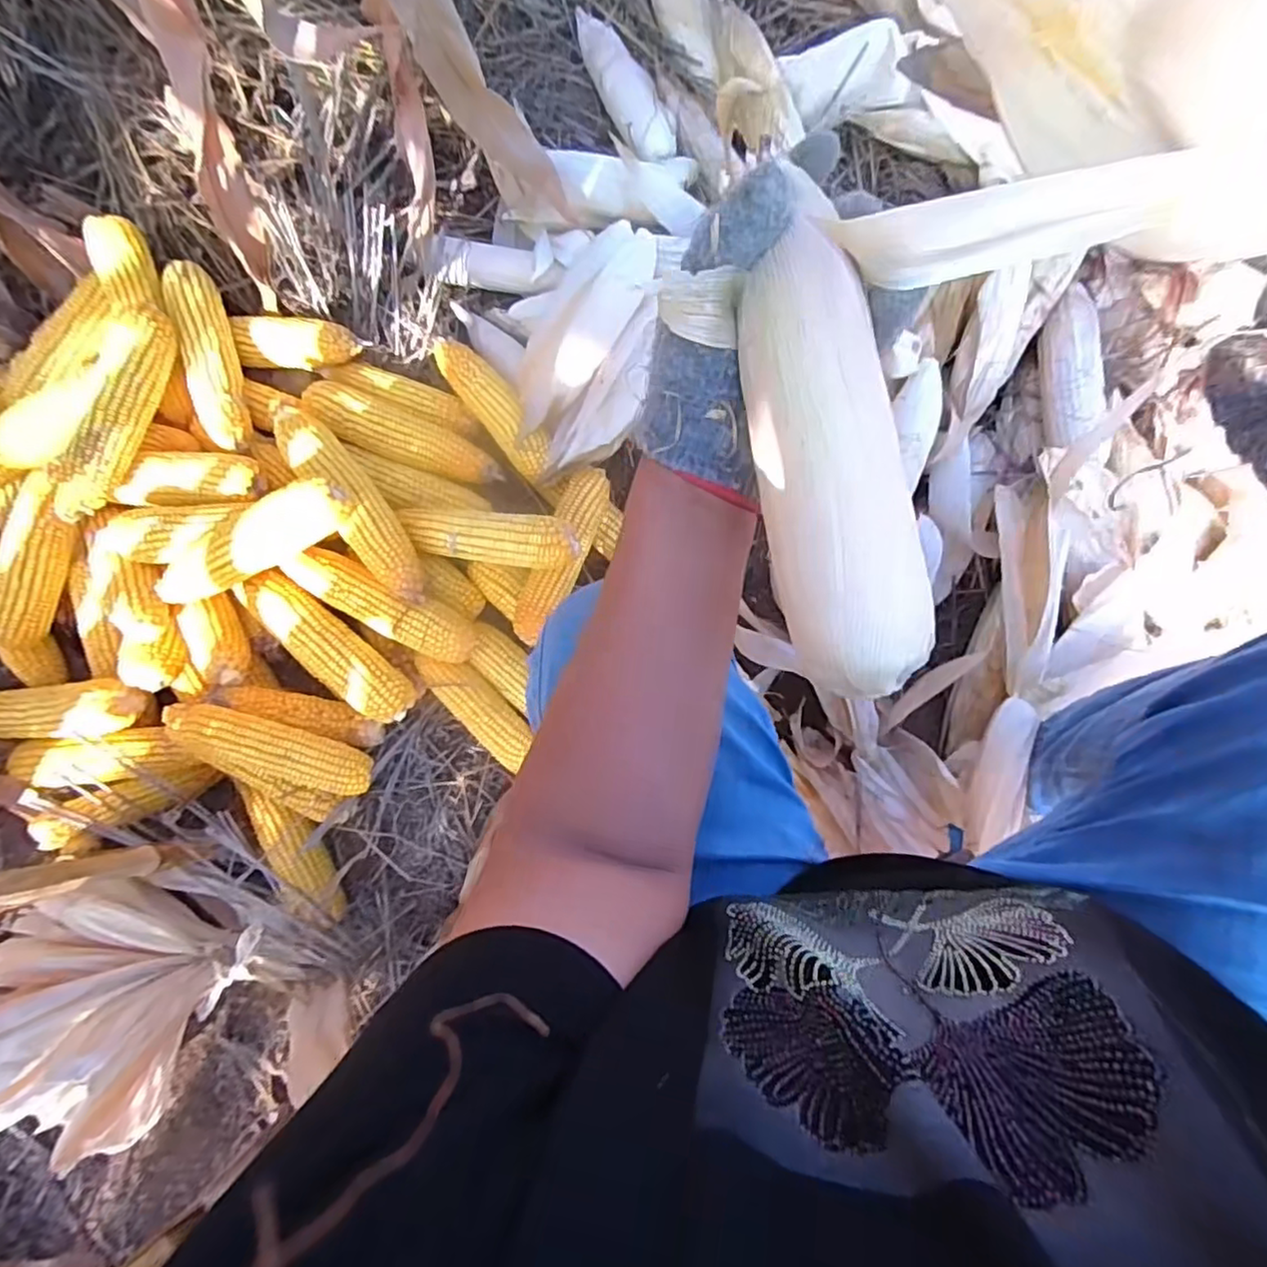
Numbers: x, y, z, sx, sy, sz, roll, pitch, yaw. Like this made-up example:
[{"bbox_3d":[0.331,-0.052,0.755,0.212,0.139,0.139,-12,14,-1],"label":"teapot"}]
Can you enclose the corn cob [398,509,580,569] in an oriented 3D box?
[{"bbox_3d":[-0.161,-0.107,0.701,0.211,0.042,0.056,10,84,8],"label":"corn cob"}]

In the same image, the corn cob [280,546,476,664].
[{"bbox_3d":[-0.274,-0.032,0.712,0.208,0.045,0.056,28,87,-9],"label":"corn cob"}]

